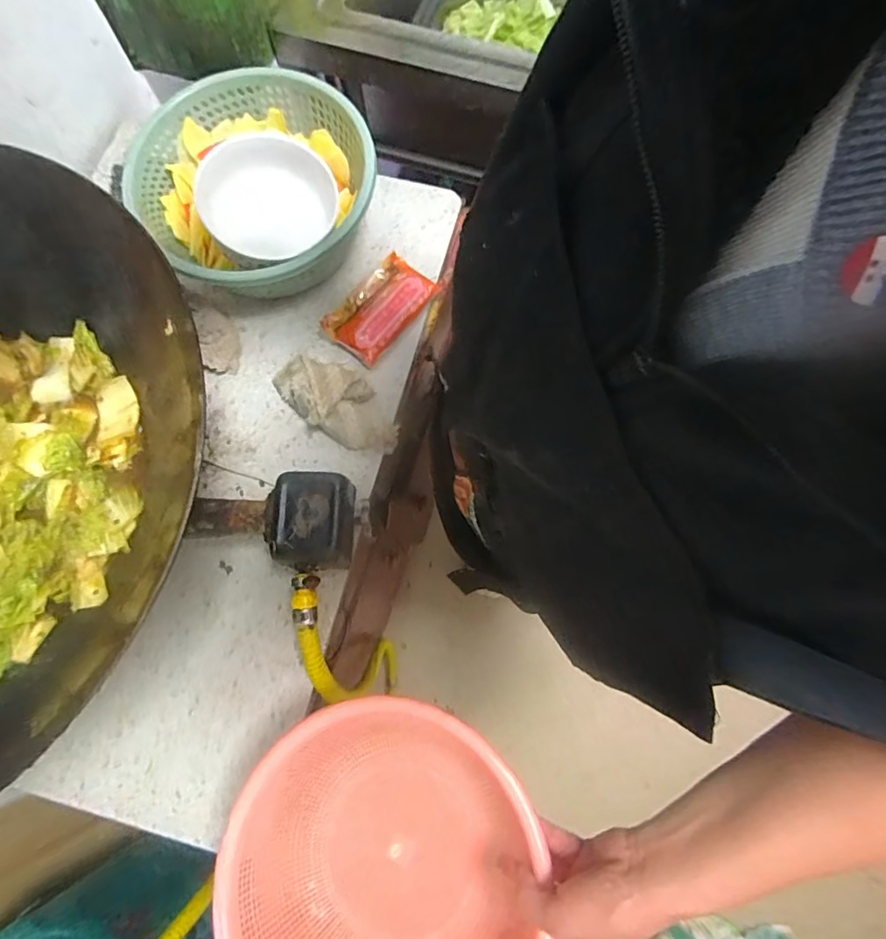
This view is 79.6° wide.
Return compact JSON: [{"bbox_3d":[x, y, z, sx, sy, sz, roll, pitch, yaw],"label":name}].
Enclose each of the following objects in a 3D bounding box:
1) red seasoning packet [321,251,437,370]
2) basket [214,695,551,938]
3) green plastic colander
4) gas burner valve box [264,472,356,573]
[{"bbox_3d":[-0.077,-0.200,0.652,0.079,0.033,0.132,40,80,10],"label":"red seasoning packet"},{"bbox_3d":[-0.043,0.308,0.419,0.225,0.099,0.236,0,76,1],"label":"basket"},{"bbox_3d":[-0.214,-0.331,0.639,0.273,0.126,0.259,0,76,1],"label":"green plastic colander"},{"bbox_3d":[-0.134,0.057,0.556,0.081,0.077,0.095,2,76,2],"label":"gas burner valve box"}]

